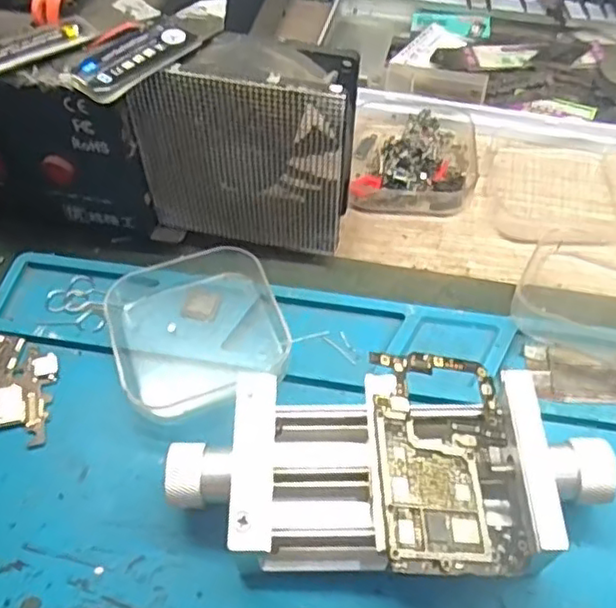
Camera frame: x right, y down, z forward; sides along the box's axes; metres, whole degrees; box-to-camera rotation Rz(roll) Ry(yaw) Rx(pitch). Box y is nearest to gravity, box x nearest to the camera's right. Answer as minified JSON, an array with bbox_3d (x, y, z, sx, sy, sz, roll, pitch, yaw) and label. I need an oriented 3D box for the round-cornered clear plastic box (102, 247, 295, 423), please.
[{"bbox_3d":[-0.044,0.006,0.256,0.063,0.016,0.067,-17,56,-9],"label":"round-cornered clear plastic box"}]

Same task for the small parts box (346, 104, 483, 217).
[{"bbox_3d":[0.052,-0.073,0.312,0.059,0.018,0.061,3,55,5],"label":"small parts box"}]

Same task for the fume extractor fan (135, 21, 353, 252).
[{"bbox_3d":[-0.023,-0.058,0.258,0.081,0.086,0.026,3,55,5],"label":"fume extractor fan"}]

